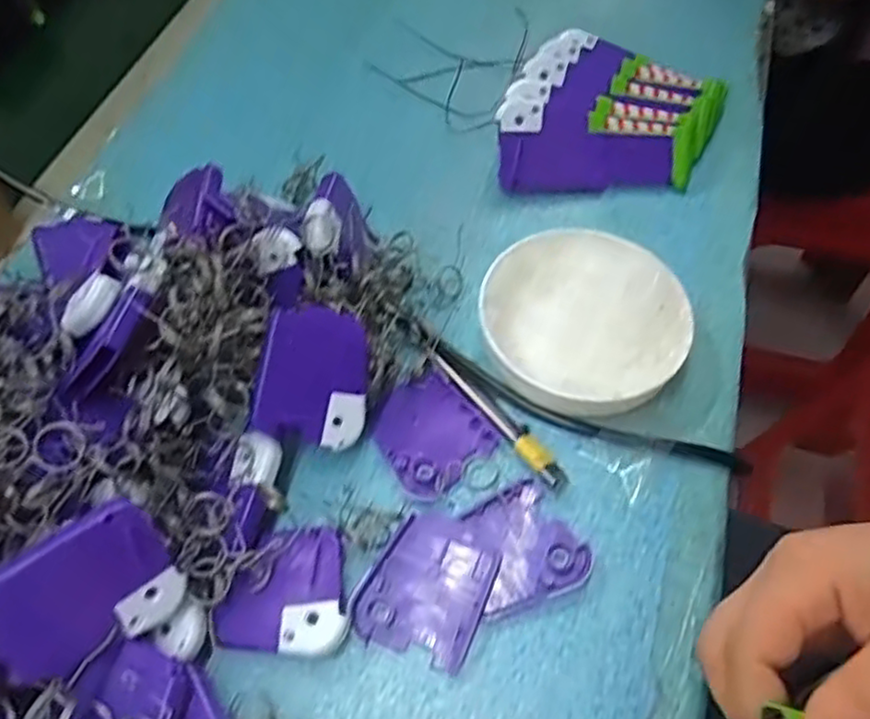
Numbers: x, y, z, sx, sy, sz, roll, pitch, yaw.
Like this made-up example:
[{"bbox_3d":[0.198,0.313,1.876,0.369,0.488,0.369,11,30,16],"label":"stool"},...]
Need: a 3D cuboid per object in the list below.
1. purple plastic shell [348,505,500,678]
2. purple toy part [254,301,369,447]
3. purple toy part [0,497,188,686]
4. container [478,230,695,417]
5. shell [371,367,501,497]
[{"bbox_3d":[-0.002,0.099,0.307,0.051,0.004,0.060,20,62,13],"label":"purple plastic shell"},{"bbox_3d":[-0.057,0.007,0.326,0.050,0.015,0.063,10,87,-25],"label":"purple toy part"},{"bbox_3d":[-0.127,0.086,0.252,0.060,0.052,0.007,-35,24,-31],"label":"purple toy part"},{"bbox_3d":[0.076,-0.020,0.364,0.102,0.025,0.103,-1,59,1],"label":"container"},{"bbox_3d":[-0.003,0.036,0.346,0.050,0.008,0.055,-36,64,-18],"label":"shell"}]

